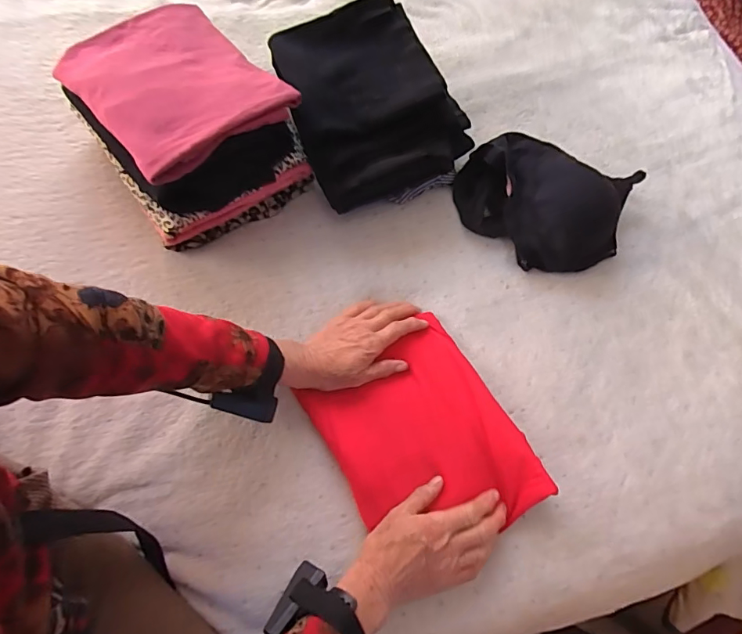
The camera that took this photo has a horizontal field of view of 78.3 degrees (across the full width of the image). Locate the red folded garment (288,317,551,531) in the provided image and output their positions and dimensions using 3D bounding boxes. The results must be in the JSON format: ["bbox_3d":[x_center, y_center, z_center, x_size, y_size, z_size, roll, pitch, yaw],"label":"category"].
[{"bbox_3d":[0.059,0.137,0.497,0.188,0.024,0.220,-31,76,-10],"label":"red folded garment"}]

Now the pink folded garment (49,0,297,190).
[{"bbox_3d":[-0.226,-0.272,0.516,0.190,0.030,0.226,-39,77,-17],"label":"pink folded garment"}]

